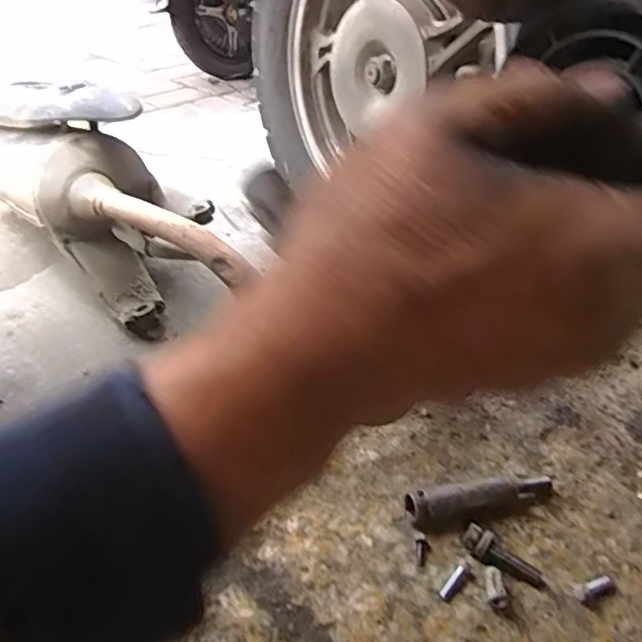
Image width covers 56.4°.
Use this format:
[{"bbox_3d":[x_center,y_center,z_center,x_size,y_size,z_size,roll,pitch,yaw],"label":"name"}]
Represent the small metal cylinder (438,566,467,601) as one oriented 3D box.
[{"bbox_3d":[0.086,0.168,0.388,0.009,0.007,0.027,29,42,29],"label":"small metal cylinder"}]

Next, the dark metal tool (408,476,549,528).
[{"bbox_3d":[0.121,0.127,0.439,0.117,0.026,0.020,-7,37,-17],"label":"dark metal tool"}]

